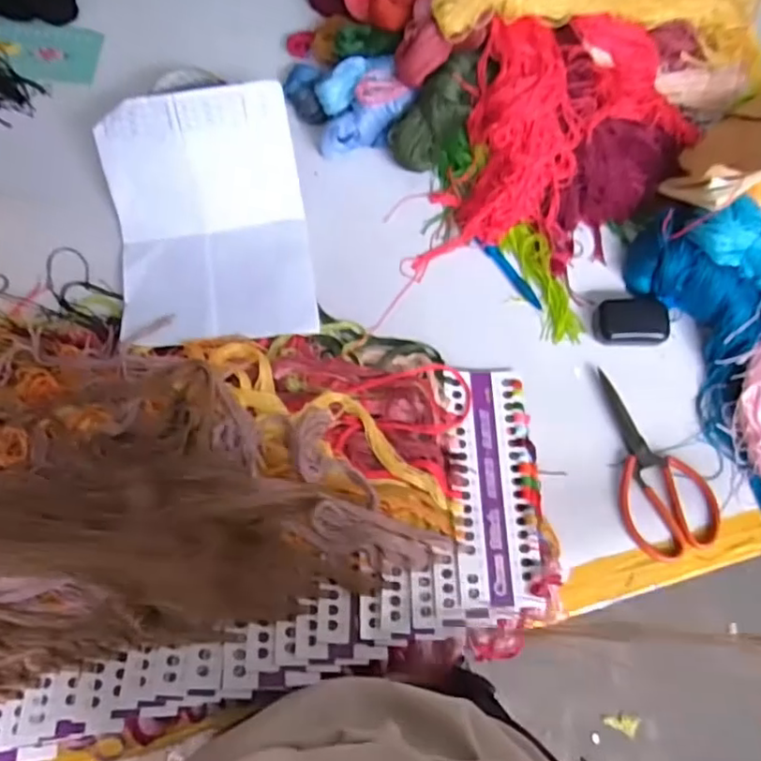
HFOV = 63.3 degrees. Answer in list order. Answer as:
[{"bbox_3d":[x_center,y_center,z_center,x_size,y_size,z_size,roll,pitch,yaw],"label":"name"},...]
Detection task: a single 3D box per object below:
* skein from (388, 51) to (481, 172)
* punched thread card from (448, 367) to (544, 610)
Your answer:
[{"bbox_3d":[0.064,-0.307,0.702,0.066,0.046,0.140,41,109,10],"label":"skein"},{"bbox_3d":[0.113,0.104,0.632,0.080,0.006,0.237,2,71,-9],"label":"punched thread card"}]

